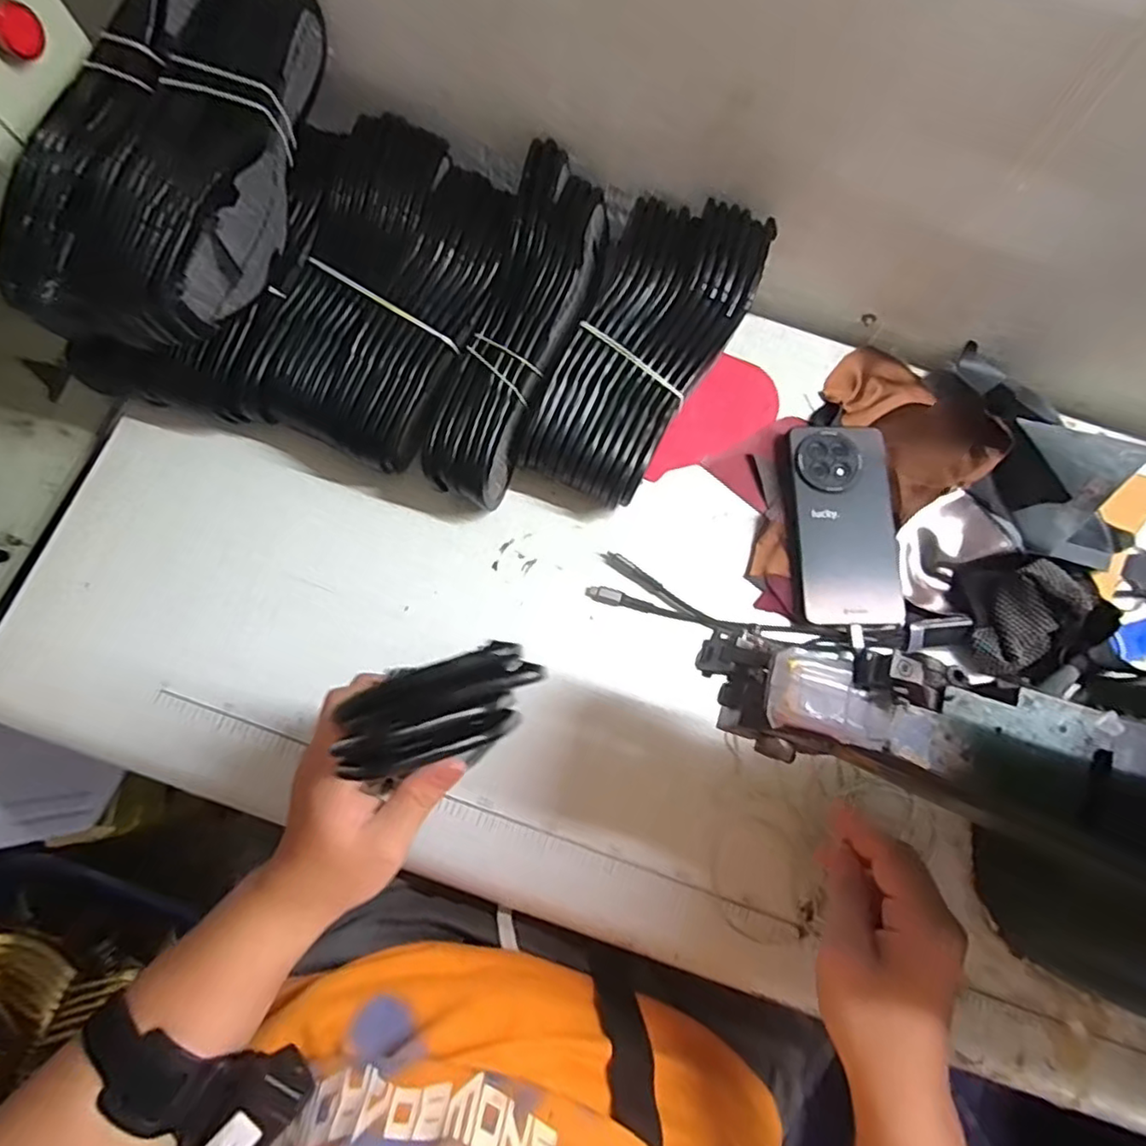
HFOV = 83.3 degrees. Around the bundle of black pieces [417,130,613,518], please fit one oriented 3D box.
[{"bbox_3d":[-0.035,-0.181,0.495,0.070,0.104,0.265,20,76,2],"label":"bundle of black pieces"}]

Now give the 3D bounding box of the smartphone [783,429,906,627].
[{"bbox_3d":[0.217,-0.040,0.508,0.085,0.013,0.163,0,78,-5],"label":"smartphone"}]

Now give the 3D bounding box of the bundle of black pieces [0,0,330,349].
[{"bbox_3d":[-0.254,-0.281,0.420,0.136,0.072,0.269,17,76,1],"label":"bundle of black pieces"}]

